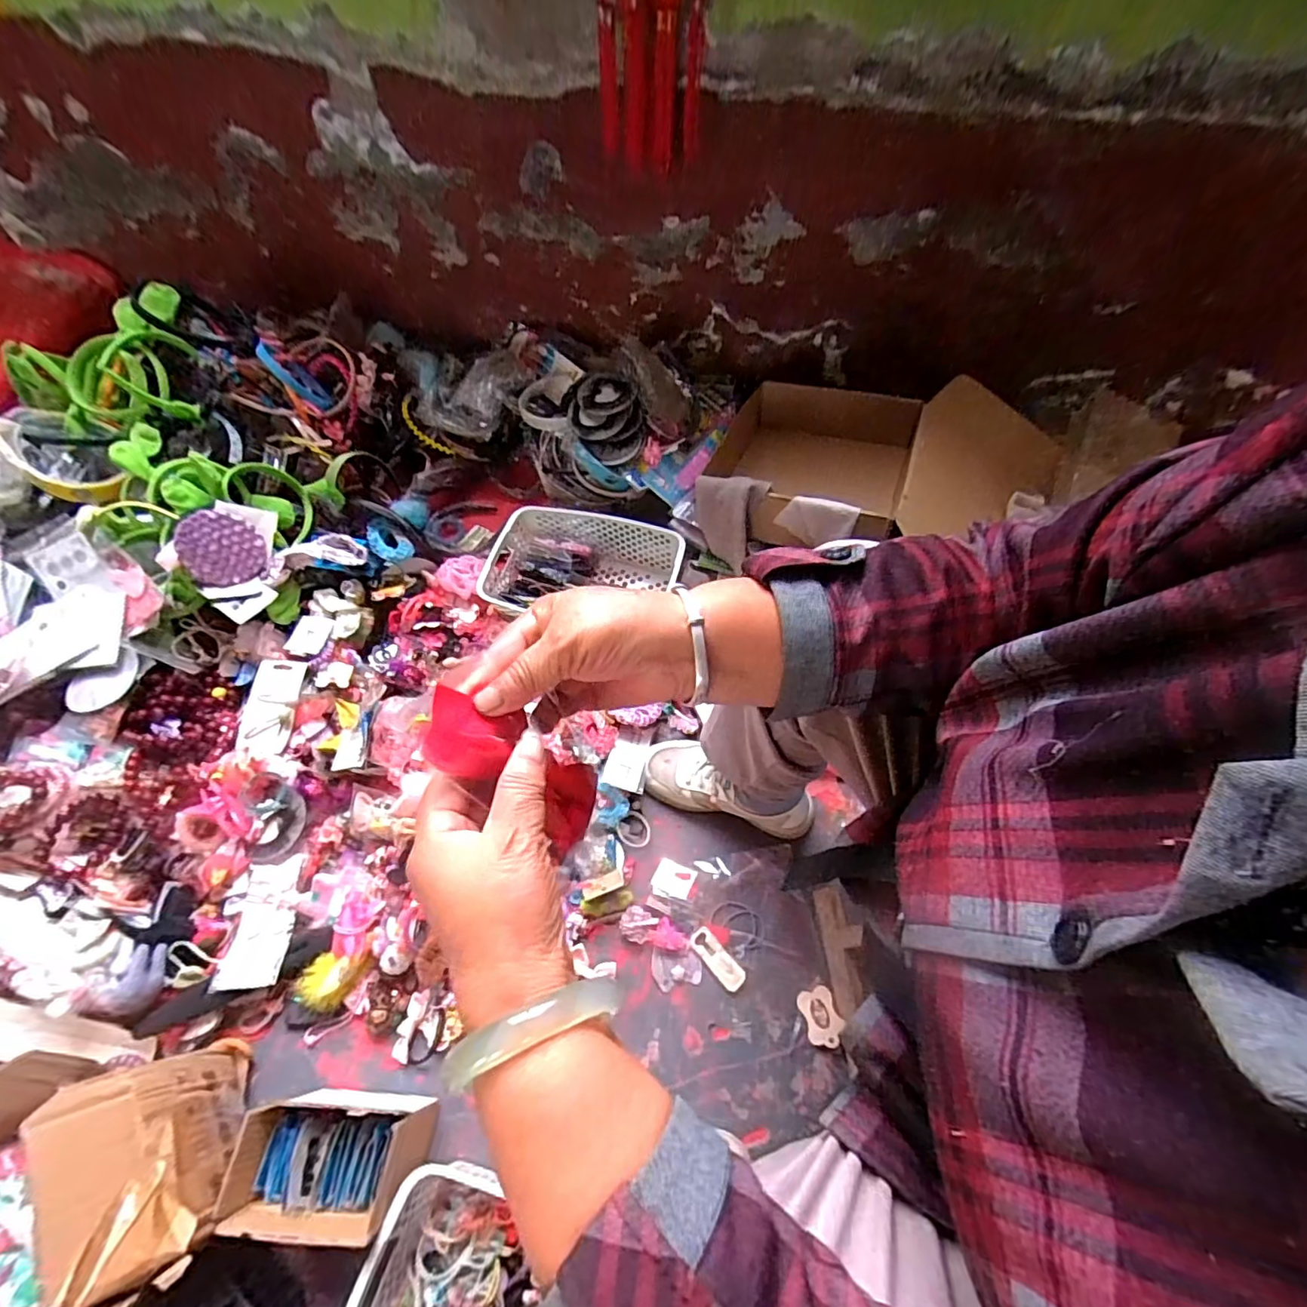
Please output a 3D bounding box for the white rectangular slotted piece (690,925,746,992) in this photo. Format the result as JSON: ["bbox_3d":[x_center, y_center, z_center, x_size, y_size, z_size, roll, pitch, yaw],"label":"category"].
[{"bbox_3d":[0.078,0.371,0.689,0.031,0.013,0.078,-40,68,-21],"label":"white rectangular slotted piece"}]

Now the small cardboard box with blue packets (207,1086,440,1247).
[{"bbox_3d":[-0.302,0.493,0.560,0.160,0.123,0.092,5,60,2],"label":"small cardboard box with blue packets"}]

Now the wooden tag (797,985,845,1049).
[{"bbox_3d":[0.194,0.422,0.656,0.042,0.011,0.058,-21,61,8],"label":"wooden tag"}]

